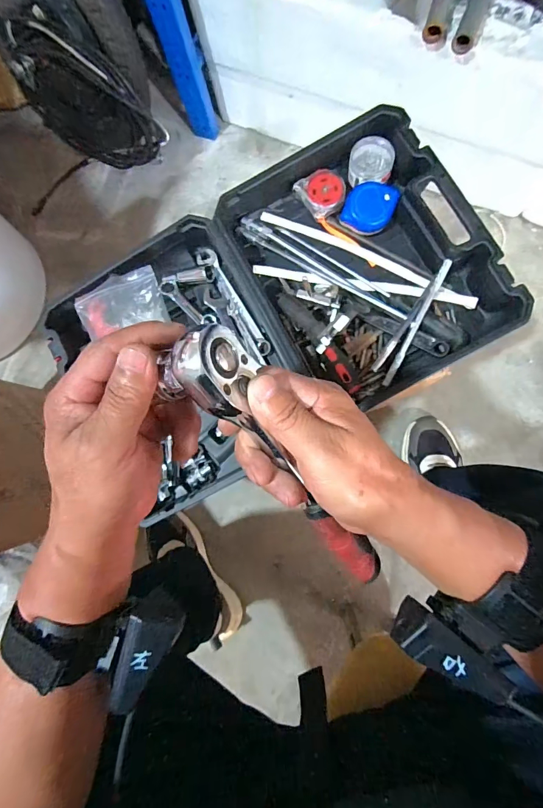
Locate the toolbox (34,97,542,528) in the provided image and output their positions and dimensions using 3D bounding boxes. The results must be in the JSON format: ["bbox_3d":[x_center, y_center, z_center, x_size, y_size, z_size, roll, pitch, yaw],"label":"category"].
[{"bbox_3d":[0.006,-0.125,0.512,0.544,0.066,0.349,-30,82,2],"label":"toolbox"}]

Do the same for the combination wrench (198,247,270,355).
[{"bbox_3d":[-0.052,-0.147,0.524,0.024,0.016,0.182,-33,82,1],"label":"combination wrench"}]

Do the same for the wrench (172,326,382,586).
[{"bbox_3d":[0.017,0.049,0.249,0.037,0.025,0.231,-33,118,1],"label":"wrench"}]

